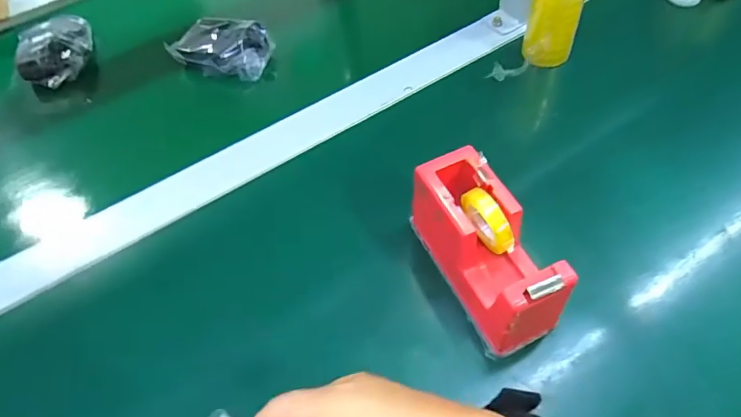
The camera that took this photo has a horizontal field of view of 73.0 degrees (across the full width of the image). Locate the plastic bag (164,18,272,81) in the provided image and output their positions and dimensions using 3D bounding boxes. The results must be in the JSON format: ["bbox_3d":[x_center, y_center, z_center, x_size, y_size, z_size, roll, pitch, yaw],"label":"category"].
[{"bbox_3d":[-0.168,-0.186,0.575,0.104,0.036,0.067,17,56,18],"label":"plastic bag"}]

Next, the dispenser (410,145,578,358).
[{"bbox_3d":[0.081,0.033,0.359,0.051,0.084,0.140,-22,54,-11],"label":"dispenser"}]

